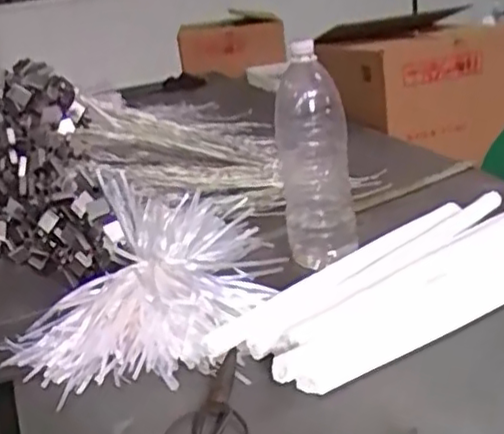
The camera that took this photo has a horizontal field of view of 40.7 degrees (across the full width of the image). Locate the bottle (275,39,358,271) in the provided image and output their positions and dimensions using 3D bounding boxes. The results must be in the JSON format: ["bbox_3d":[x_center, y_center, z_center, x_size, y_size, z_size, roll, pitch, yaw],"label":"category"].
[{"bbox_3d":[0.089,-0.085,0.976,0.099,0.302,0.110,-6,1,4],"label":"bottle"}]

